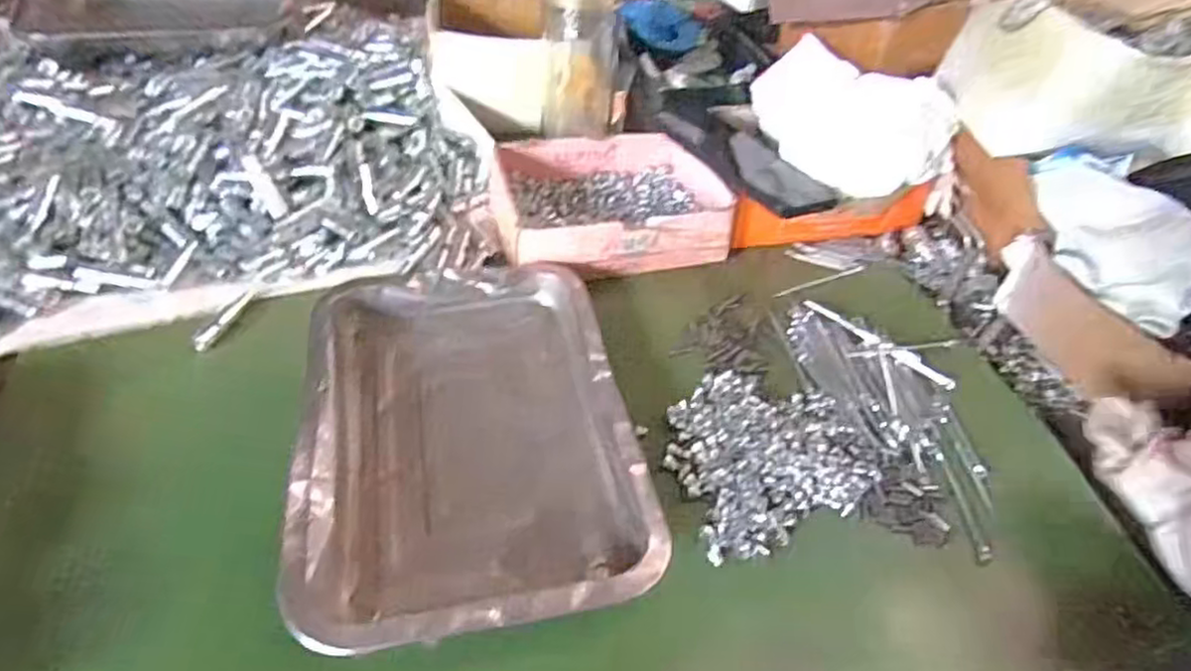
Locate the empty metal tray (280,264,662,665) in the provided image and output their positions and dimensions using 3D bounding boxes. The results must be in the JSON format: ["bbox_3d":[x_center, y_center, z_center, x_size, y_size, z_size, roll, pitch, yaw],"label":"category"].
[{"bbox_3d":[-0.076,0.054,0.411,0.183,0.032,0.251,-6,46,-13],"label":"empty metal tray"}]

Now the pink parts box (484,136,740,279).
[{"bbox_3d":[0.012,-0.111,0.571,0.175,0.053,0.143,-9,46,-15],"label":"pink parts box"}]

